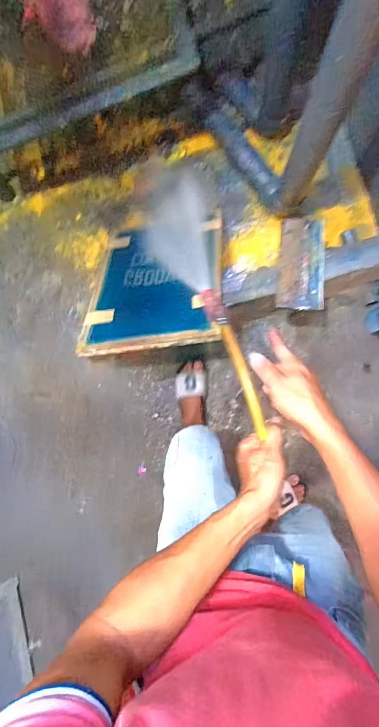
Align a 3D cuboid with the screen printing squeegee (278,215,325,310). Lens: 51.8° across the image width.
[{"bbox_3d":[0.314,-0.282,1.087,0.122,0.020,0.274,4,75,7],"label":"screen printing squeegee"}]

